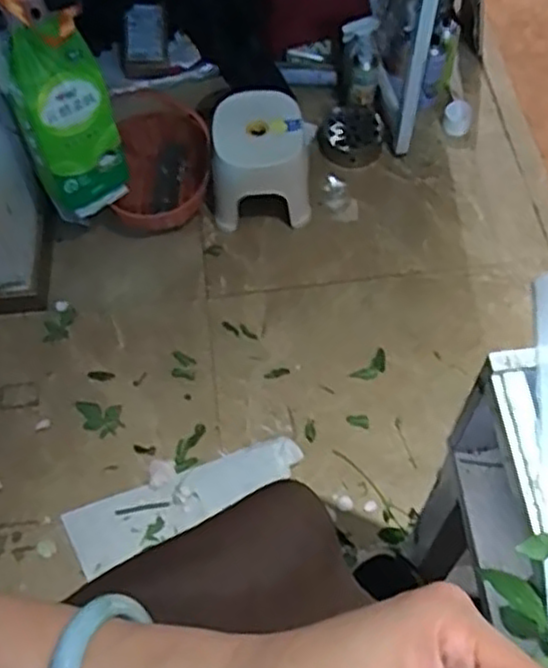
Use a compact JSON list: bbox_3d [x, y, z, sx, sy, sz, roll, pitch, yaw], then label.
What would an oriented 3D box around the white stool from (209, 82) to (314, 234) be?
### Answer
[{"bbox_3d":[-0.027,-0.356,1.521,0.199,0.208,0.198,-1,61,2],"label":"white stool"}]

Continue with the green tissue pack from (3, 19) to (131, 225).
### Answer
[{"bbox_3d":[-0.372,-0.373,1.327,0.168,0.340,0.103,-23,62,-10],"label":"green tissue pack"}]

